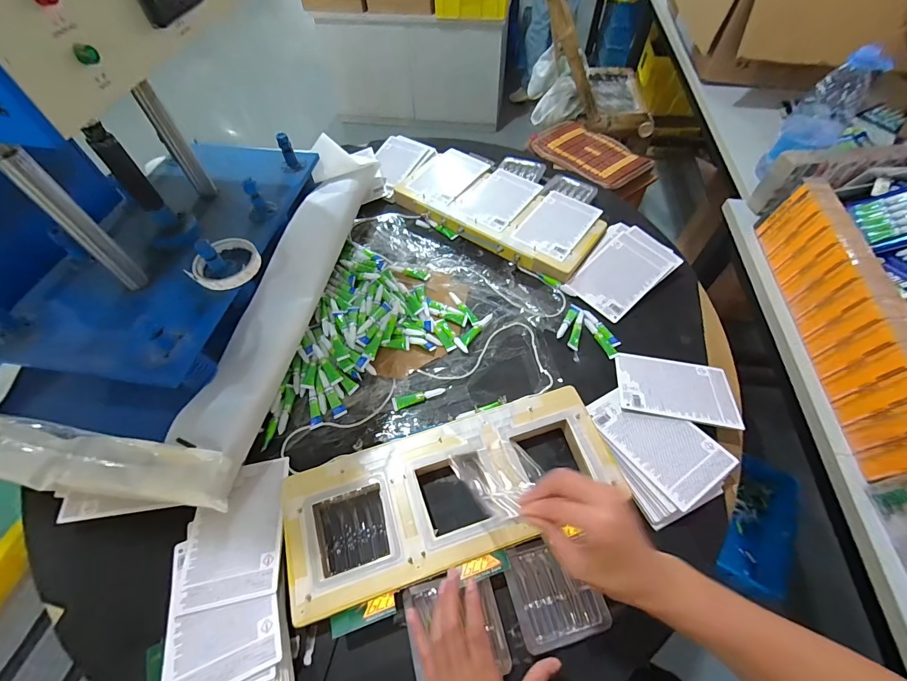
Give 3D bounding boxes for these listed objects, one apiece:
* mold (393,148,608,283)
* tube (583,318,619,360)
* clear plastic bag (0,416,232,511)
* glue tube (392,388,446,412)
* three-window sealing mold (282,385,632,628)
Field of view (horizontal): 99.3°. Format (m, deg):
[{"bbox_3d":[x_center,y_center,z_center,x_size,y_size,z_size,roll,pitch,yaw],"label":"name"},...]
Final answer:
[{"bbox_3d":[0.095,-0.282,0.814,0.428,0.038,0.208,32,63,21],"label":"mold"},{"bbox_3d":[0.250,-0.005,0.656,0.018,0.006,0.085,-20,58,-11],"label":"tube"},{"bbox_3d":[-0.482,0.153,0.492,0.396,0.031,0.082,8,92,6],"label":"clear plastic bag"},{"bbox_3d":[-0.054,0.089,0.604,0.083,0.008,0.019,-15,57,-8],"label":"glue tube"},{"bbox_3d":[0.000,0.196,0.507,0.424,0.031,0.169,-16,58,-9],"label":"three-window sealing mold"}]

